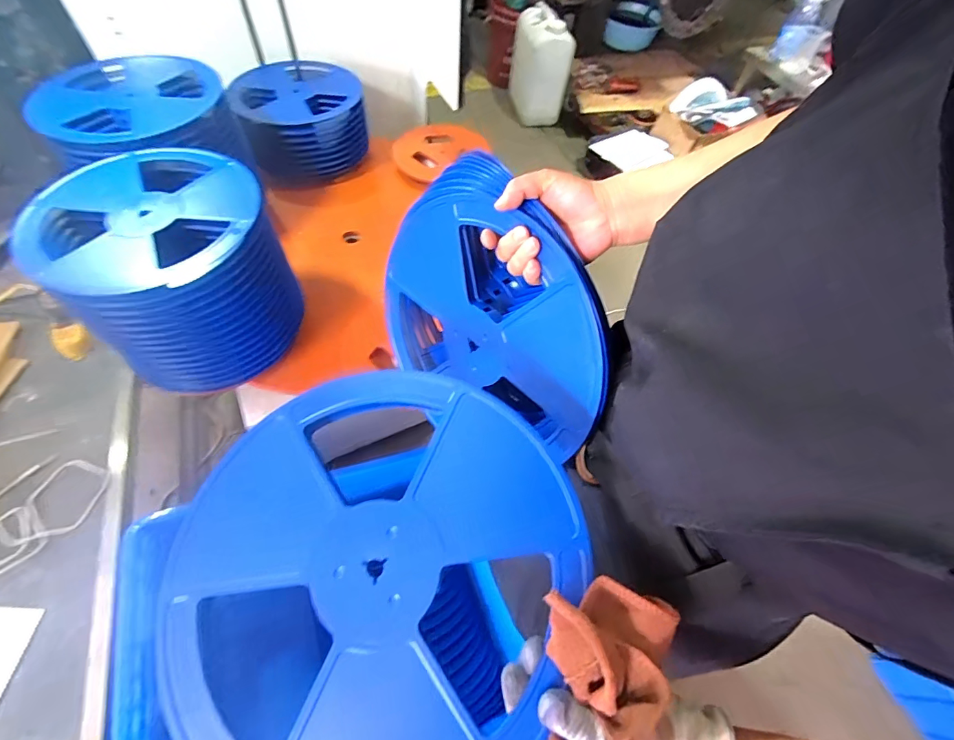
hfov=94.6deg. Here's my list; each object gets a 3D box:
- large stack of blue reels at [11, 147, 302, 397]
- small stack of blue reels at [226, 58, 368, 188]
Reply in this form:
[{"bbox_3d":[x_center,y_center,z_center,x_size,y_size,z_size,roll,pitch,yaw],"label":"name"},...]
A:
[{"bbox_3d":[-0.506,-0.175,0.766,0.309,0.247,0.319,-34,66,-23],"label":"large stack of blue reels"},{"bbox_3d":[-0.465,-0.663,1.167,0.315,0.157,0.295,-26,63,-19],"label":"small stack of blue reels"}]

